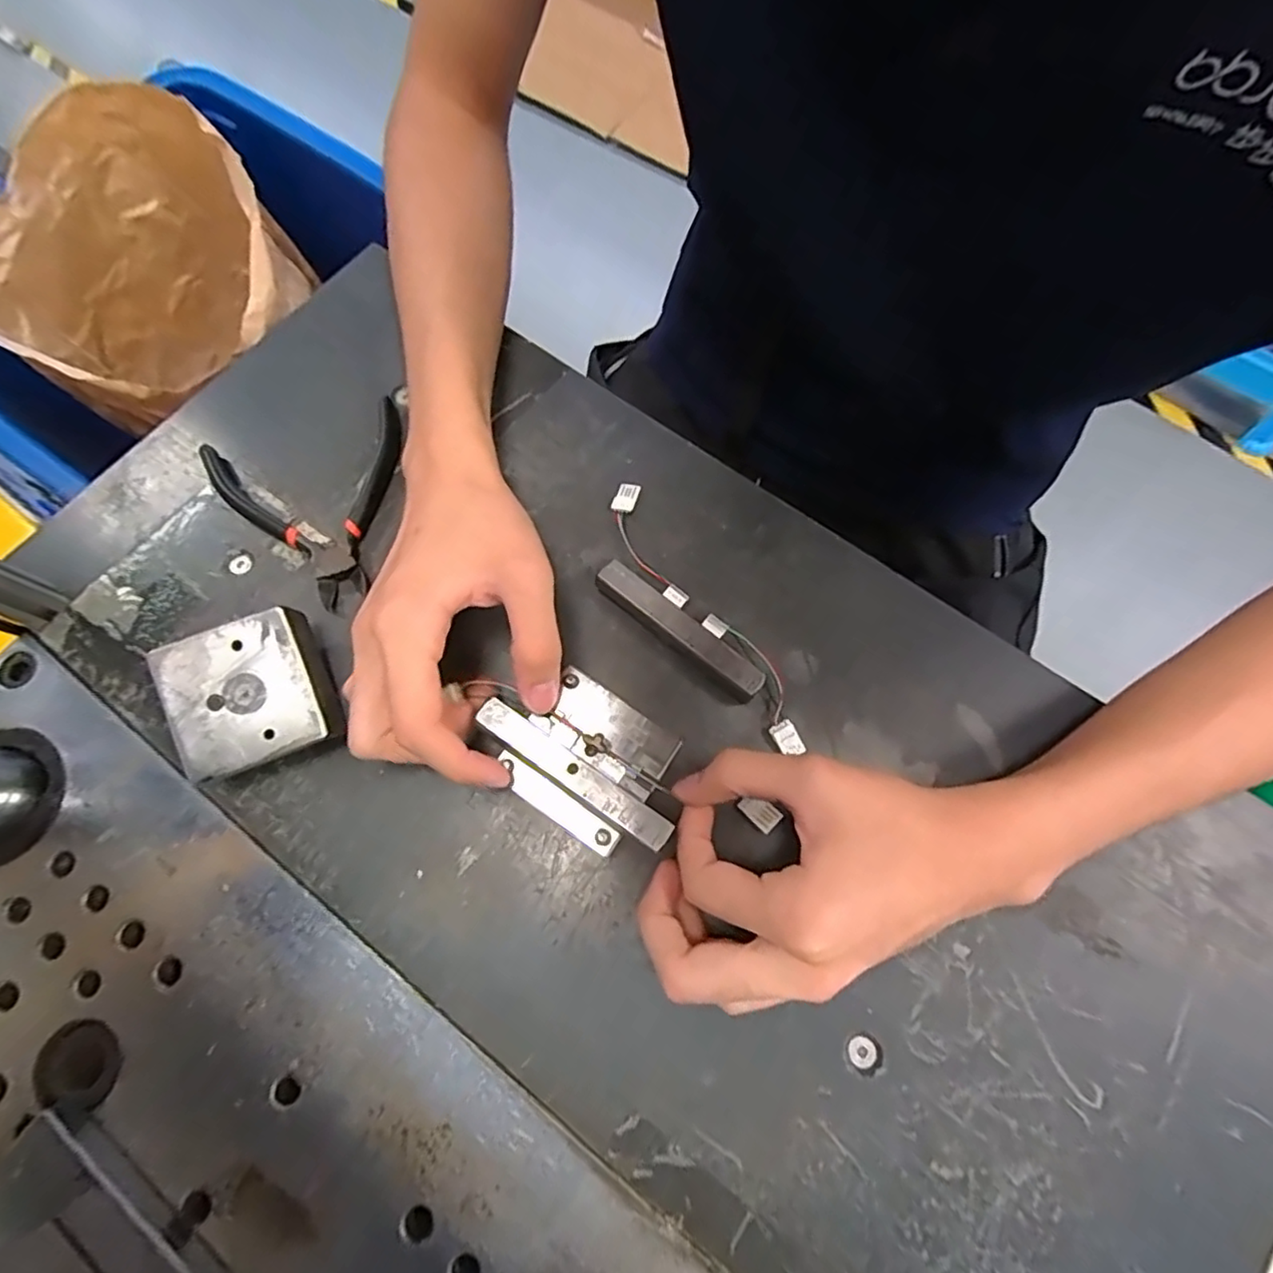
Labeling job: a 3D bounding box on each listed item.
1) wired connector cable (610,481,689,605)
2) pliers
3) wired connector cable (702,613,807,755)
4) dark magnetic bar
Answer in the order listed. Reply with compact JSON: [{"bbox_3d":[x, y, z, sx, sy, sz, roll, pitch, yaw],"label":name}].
[{"bbox_3d":[0.005,-0.049,0.329,0.019,0.010,0.079,-19,73,-6],"label":"wired connector cable"},{"bbox_3d":[-0.174,-0.067,0.334,0.105,0.009,0.117,-17,73,-6],"label":"pliers"},{"bbox_3d":[0.061,0.021,0.307,0.021,0.010,0.078,-30,75,-9],"label":"wired connector cable"},{"bbox_3d":[0.021,-0.002,0.311,0.096,0.016,0.020,41,77,12],"label":"dark magnetic bar"}]

